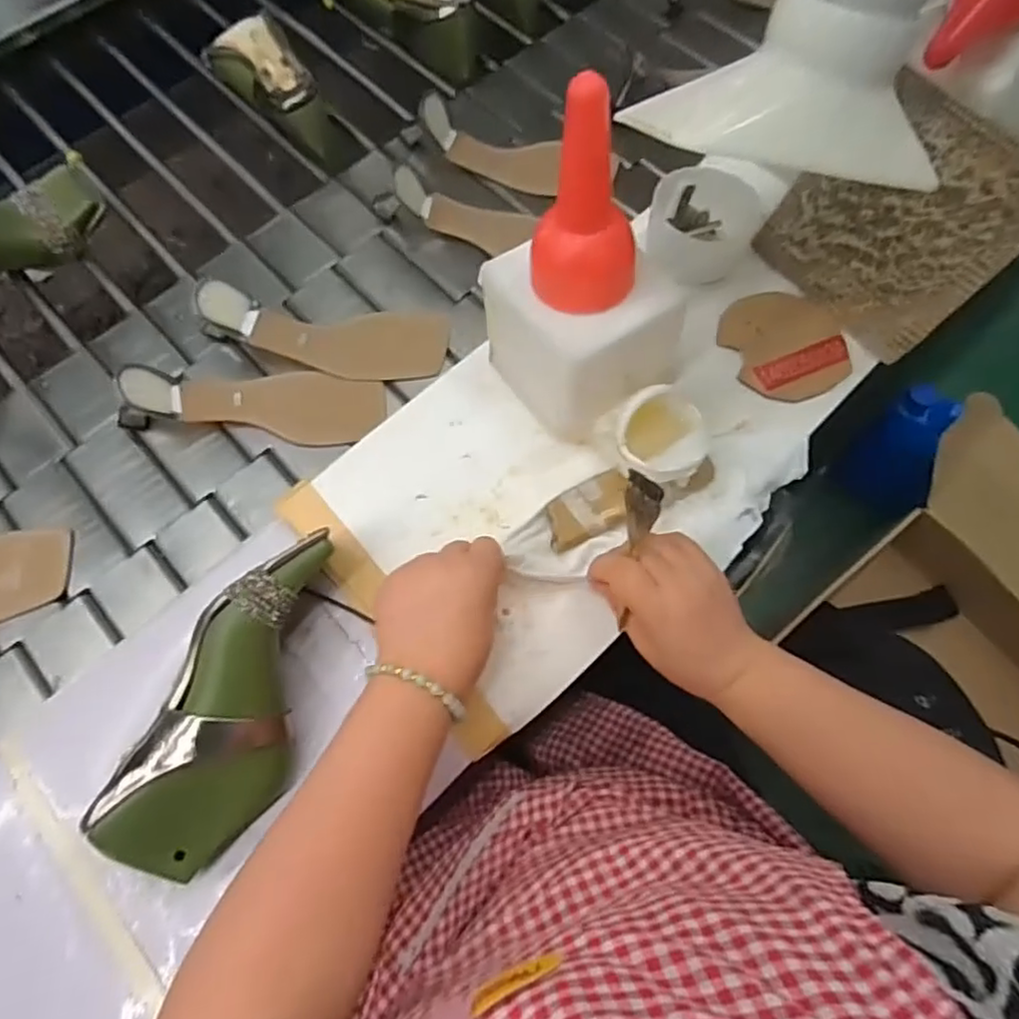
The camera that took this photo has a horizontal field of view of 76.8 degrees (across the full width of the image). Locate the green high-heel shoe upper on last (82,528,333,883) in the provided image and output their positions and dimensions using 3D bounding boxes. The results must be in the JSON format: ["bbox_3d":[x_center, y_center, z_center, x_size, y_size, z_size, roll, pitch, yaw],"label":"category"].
[{"bbox_3d":[-0.182,0.124,0.428,0.082,0.064,0.228,20,86,7],"label":"green high-heel shoe upper on last"}]

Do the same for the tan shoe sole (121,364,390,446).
[{"bbox_3d":[-0.237,-0.095,0.602,0.232,0.054,0.076,1,66,-14],"label":"tan shoe sole"}]

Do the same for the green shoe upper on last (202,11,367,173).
[{"bbox_3d":[-0.256,-0.465,0.720,0.076,0.062,0.237,-33,72,-14],"label":"green shoe upper on last"}]

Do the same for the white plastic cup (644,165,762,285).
[{"bbox_3d":[0.172,-0.257,0.585,0.089,0.062,0.096,1,67,-1],"label":"white plastic cup"}]

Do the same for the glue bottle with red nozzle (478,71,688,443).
[{"bbox_3d":[0.057,-0.153,0.447,0.101,0.239,0.124,-28,71,-13],"label":"glue bottle with red nozzle"}]

